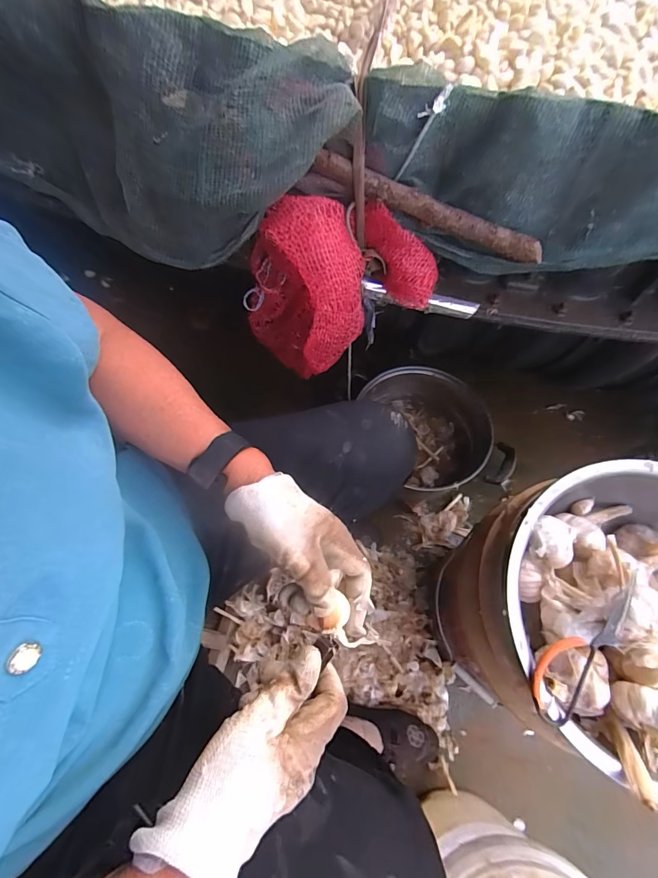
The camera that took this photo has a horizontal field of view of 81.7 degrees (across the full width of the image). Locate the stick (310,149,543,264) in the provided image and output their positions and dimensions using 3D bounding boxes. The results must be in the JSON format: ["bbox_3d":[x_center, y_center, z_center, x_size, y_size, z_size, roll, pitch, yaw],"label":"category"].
[{"bbox_3d":[0.111,-0.252,0.421,0.263,0.026,0.016,21,64,-4],"label":"stick"}]

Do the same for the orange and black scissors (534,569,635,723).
[{"bbox_3d":[0.249,0.196,0.365,0.158,0.022,0.048,-44,71,-6],"label":"orange and black scissors"}]

